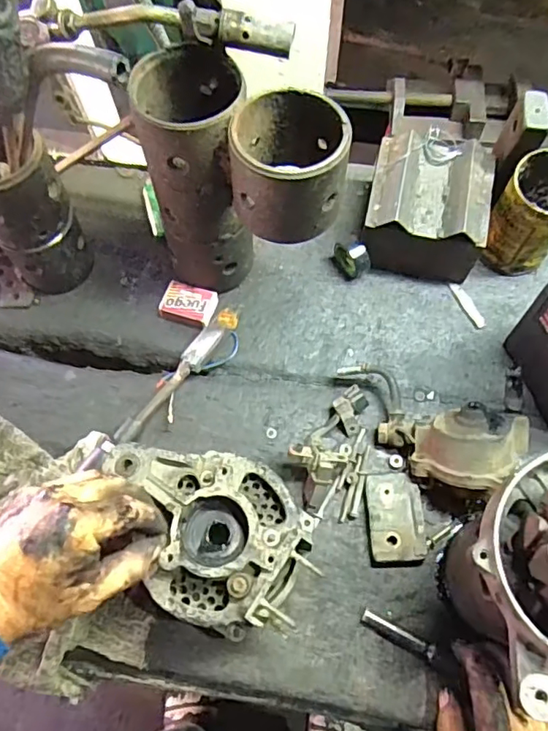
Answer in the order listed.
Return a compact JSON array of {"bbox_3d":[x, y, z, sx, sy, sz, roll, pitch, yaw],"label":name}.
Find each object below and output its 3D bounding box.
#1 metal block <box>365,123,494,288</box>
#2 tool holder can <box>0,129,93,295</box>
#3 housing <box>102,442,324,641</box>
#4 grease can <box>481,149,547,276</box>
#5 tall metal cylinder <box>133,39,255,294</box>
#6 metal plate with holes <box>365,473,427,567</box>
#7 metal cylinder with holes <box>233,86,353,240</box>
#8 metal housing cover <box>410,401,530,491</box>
[{"bbox_3d":[0.163,-0.169,0.594,0.117,0.092,0.130,12,67,6],"label":"metal block"},{"bbox_3d":[-0.232,-0.143,0.545,0.081,0.175,0.065,-28,69,-11],"label":"tool holder can"},{"bbox_3d":[-0.059,0.132,0.441,0.166,0.056,0.125,19,68,9],"label":"housing"},{"bbox_3d":[0.264,-0.153,0.576,0.067,0.112,0.071,0,66,0],"label":"grease can"},{"bbox_3d":[-0.066,-0.164,0.517,0.087,0.215,0.090,1,66,1],"label":"tall metal cylinder"},{"bbox_3d":[0.110,0.139,0.509,0.050,0.011,0.079,-3,66,-1],"label":"metal plate with holes"},{"bbox_3d":[0.013,-0.157,0.435,0.093,0.074,0.093,0,66,0],"label":"metal cylinder with holes"},{"bbox_3d":[0.172,0.072,0.488,0.090,0.052,0.074,15,67,7],"label":"metal housing cover"}]

